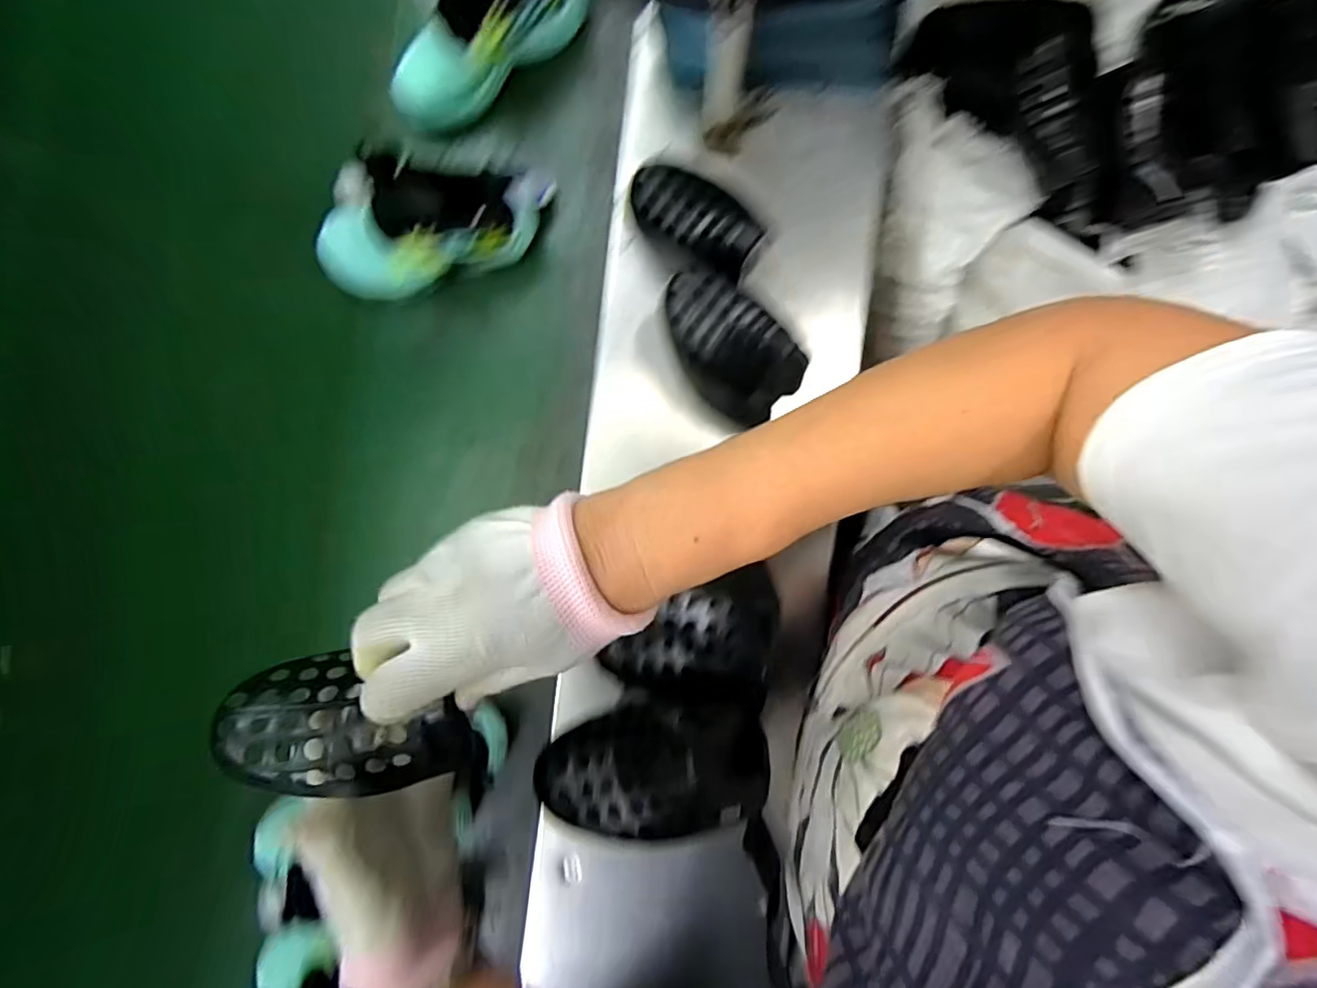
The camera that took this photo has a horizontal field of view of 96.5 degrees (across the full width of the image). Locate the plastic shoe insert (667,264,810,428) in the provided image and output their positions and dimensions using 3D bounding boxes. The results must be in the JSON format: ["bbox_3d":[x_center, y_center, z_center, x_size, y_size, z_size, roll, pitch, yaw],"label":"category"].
[{"bbox_3d":[0.053,-0.118,0.460,0.060,0.071,0.123,-43,90,-3],"label":"plastic shoe insert"}]

